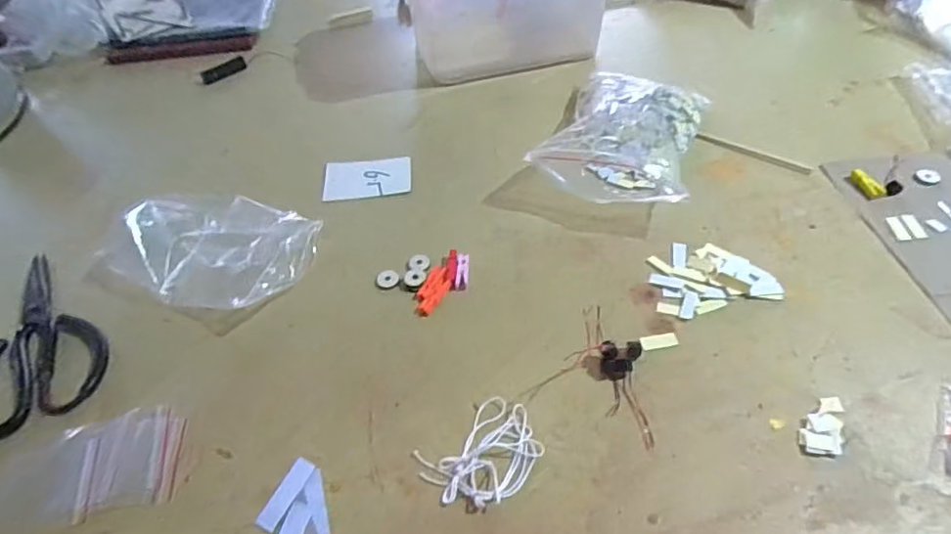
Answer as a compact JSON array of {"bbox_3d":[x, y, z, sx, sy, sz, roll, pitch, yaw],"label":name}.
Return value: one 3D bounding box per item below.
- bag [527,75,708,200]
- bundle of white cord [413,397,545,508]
[{"bbox_3d":[0.155,-0.141,0.580,0.145,0.043,0.178,20,52,20],"label":"bag"},{"bbox_3d":[0.007,0.128,0.377,0.080,0.008,0.061,-33,54,-24],"label":"bundle of white cord"}]

